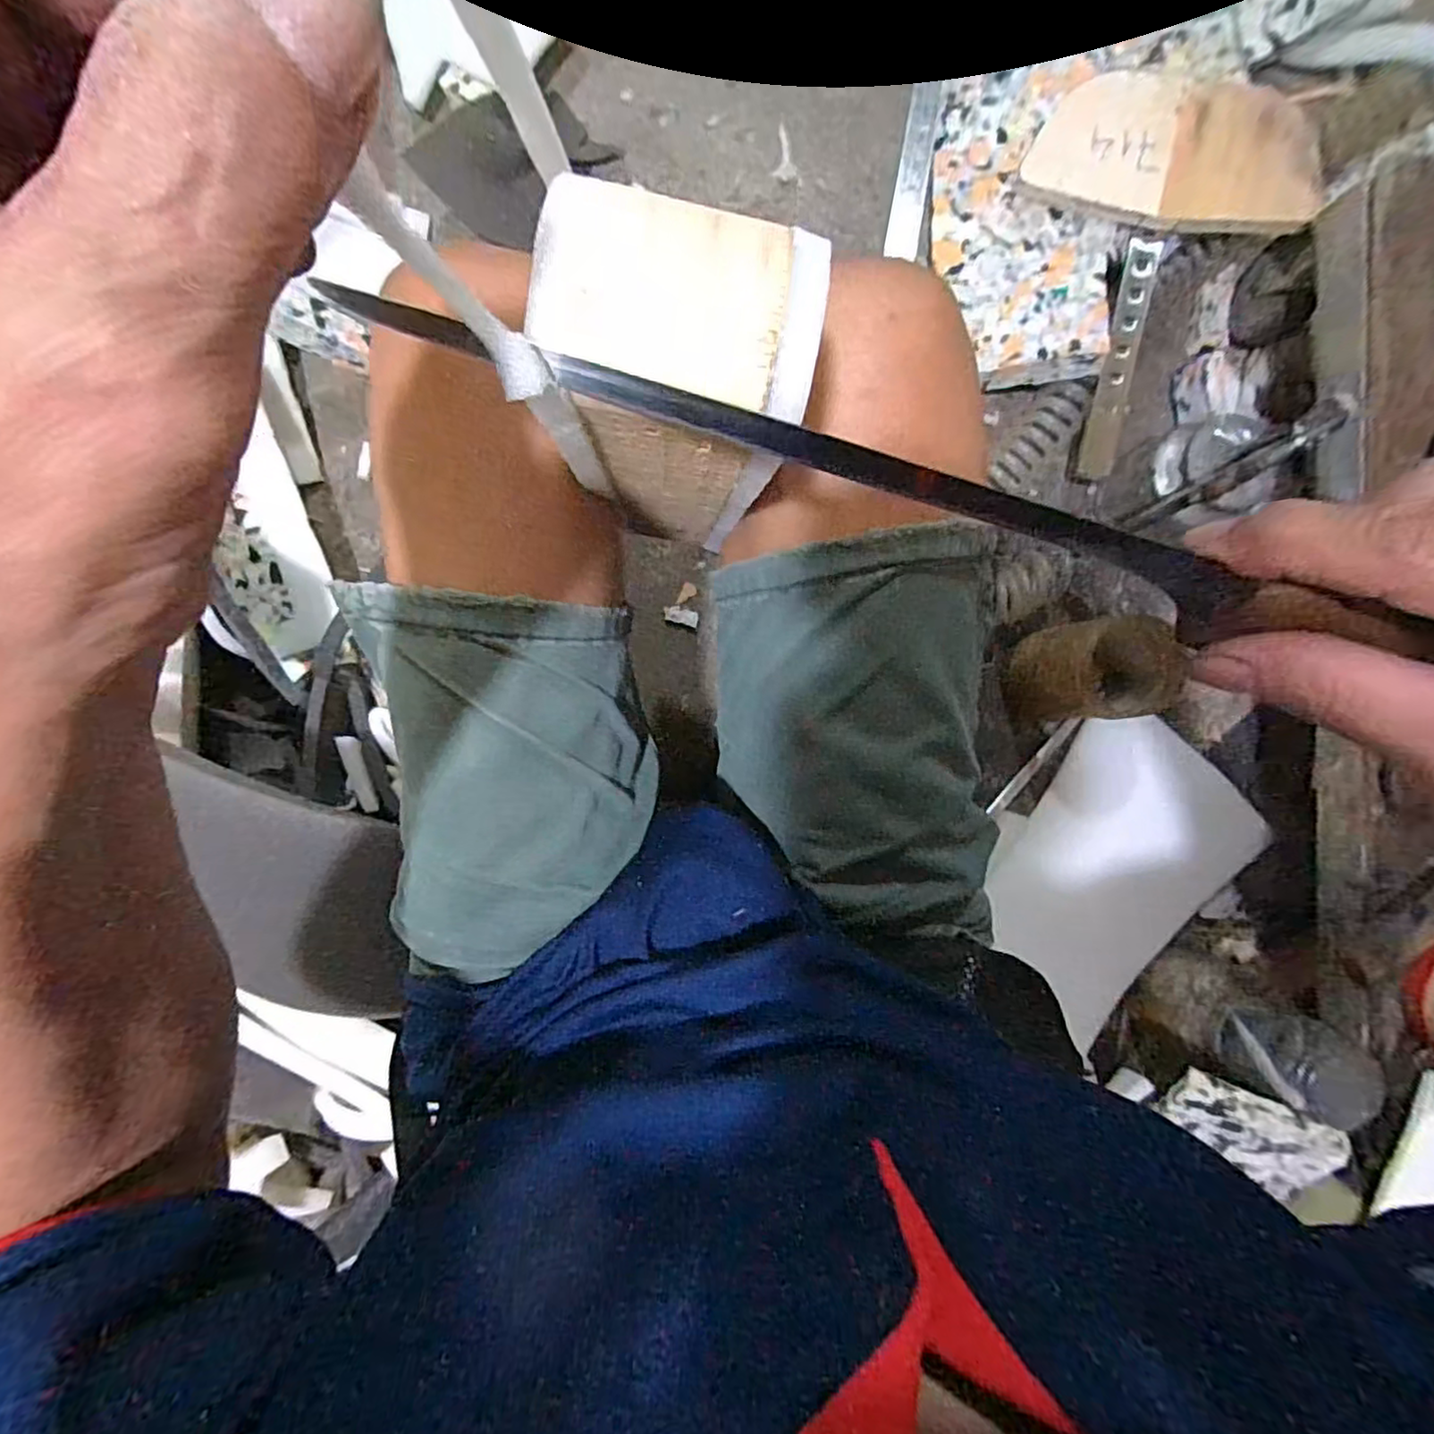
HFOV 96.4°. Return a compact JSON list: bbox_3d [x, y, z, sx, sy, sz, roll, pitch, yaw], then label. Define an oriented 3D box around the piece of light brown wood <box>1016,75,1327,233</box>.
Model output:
[{"bbox_3d":[0.421,-0.521,0.600,0.257,0.059,0.130,10,90,-5],"label":"piece of light brown wood"}]

